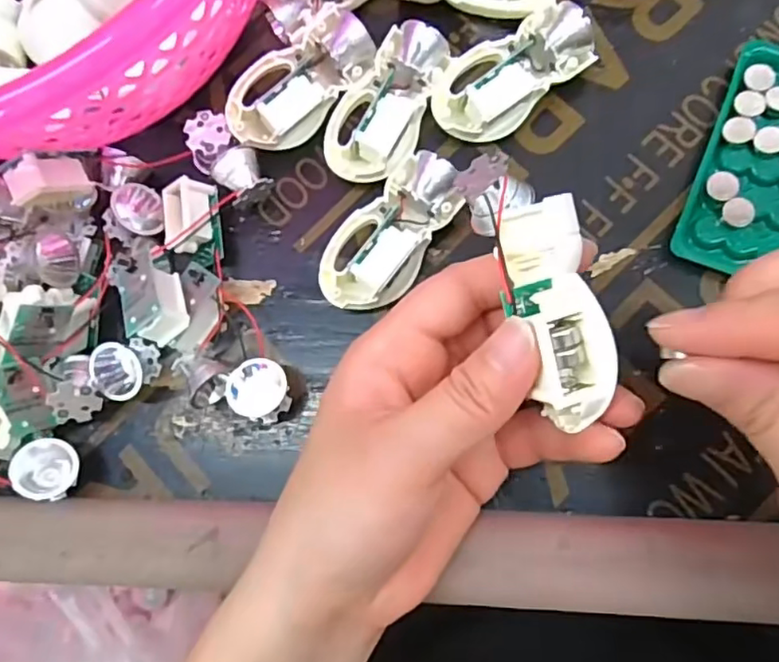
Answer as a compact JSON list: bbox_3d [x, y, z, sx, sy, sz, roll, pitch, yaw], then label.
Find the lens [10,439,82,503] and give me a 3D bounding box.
[{"bbox_3d":[-0.134,0.054,0.237,0.023,0.008,0.026,13,96,-33],"label":"lens"}]

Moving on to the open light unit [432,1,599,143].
[{"bbox_3d":[0.049,-0.103,0.247,0.066,0.021,0.034,-26,78,2],"label":"open light unit"}]

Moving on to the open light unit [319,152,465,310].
[{"bbox_3d":[0.001,-0.038,0.241,0.035,0.024,0.065,32,85,11],"label":"open light unit"}]

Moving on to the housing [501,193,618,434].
[{"bbox_3d":[0.048,-0.006,0.173,0.022,0.020,0.065,-13,81,5],"label":"housing"}]

